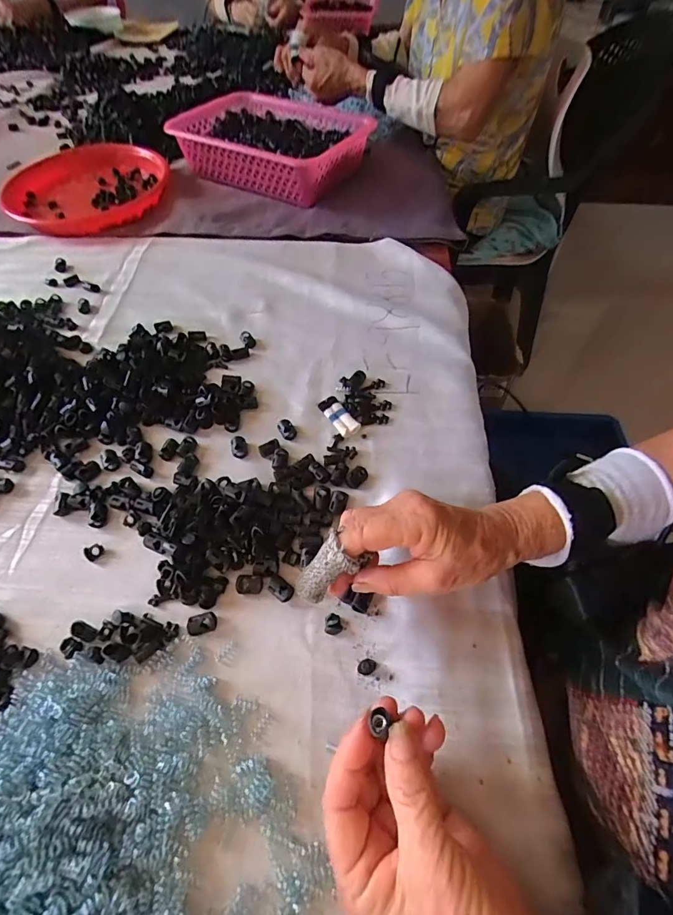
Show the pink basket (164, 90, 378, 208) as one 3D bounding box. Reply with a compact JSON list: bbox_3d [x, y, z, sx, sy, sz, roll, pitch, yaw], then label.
[{"bbox_3d":[-0.085,-0.446,0.613,0.257,0.064,0.144,28,61,17],"label":"pink basket"}]

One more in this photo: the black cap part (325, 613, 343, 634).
[{"bbox_3d":[-0.002,0.120,0.307,0.013,0.006,0.015,2,57,1],"label":"black cap part"}]

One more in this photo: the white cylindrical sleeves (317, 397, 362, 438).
[{"bbox_3d":[0.003,-0.040,0.410,0.020,0.007,0.049,-29,61,-18],"label":"white cylindrical sleeves"}]

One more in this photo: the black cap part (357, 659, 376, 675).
[{"bbox_3d":[0.021,0.143,0.292,0.014,0.007,0.009,-21,59,-14],"label":"black cap part"}]

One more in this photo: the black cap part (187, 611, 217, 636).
[{"bbox_3d":[-0.097,0.119,0.307,0.020,0.007,0.015,-11,57,-8],"label":"black cap part"}]

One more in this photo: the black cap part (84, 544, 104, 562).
[{"bbox_3d":[-0.194,0.075,0.338,0.012,0.007,0.014,39,64,22],"label":"black cap part"}]

